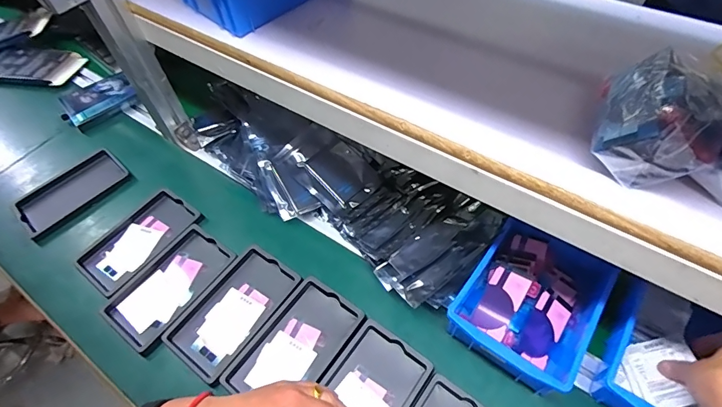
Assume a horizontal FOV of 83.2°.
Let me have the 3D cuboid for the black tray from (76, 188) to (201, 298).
[{"bbox_3d":[-0.318,0.049,0.582,0.095,0.015,0.156,31,64,23],"label":"black tray"}]

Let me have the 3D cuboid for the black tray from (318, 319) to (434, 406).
[{"bbox_3d":[0.000,0.215,0.441,0.093,0.016,0.152,31,64,23],"label":"black tray"}]

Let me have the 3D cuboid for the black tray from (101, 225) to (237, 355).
[{"bbox_3d":[-0.250,0.107,0.537,0.093,0.012,0.158,29,63,22],"label":"black tray"}]

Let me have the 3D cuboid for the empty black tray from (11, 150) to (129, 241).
[{"bbox_3d":[-0.456,-0.022,0.643,0.091,0.020,0.155,37,67,25],"label":"empty black tray"}]

